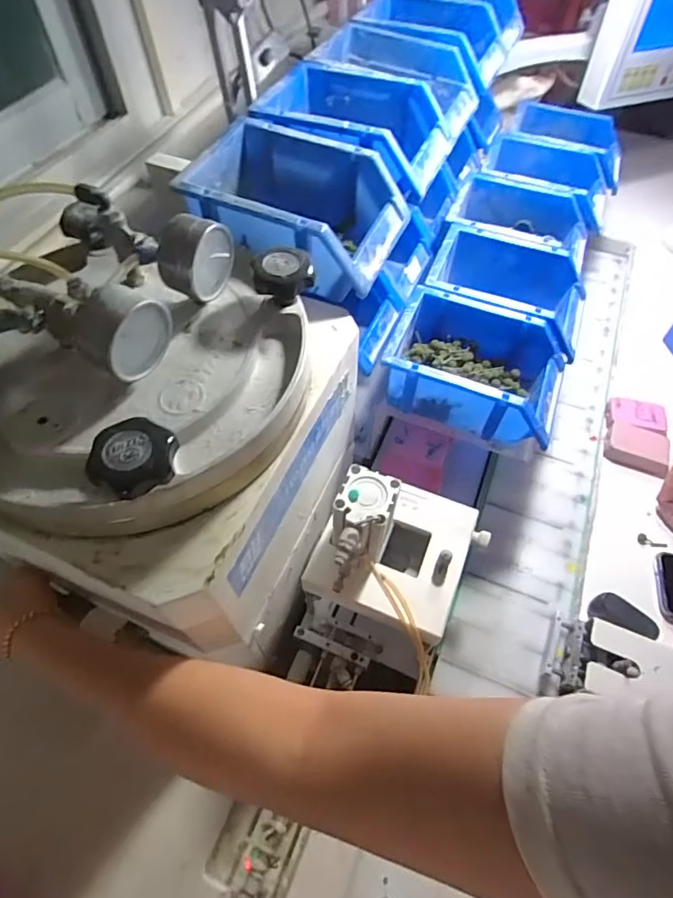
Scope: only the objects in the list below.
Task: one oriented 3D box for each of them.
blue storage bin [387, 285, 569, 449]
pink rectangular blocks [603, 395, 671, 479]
[{"bbox_3d":[0.146,-0.083,0.514,0.169,0.075,0.118,20,59,13],"label":"blue storage bin"},{"bbox_3d":[0.388,-0.019,0.635,0.070,0.027,0.098,13,58,9],"label":"pink rectangular blocks"}]

